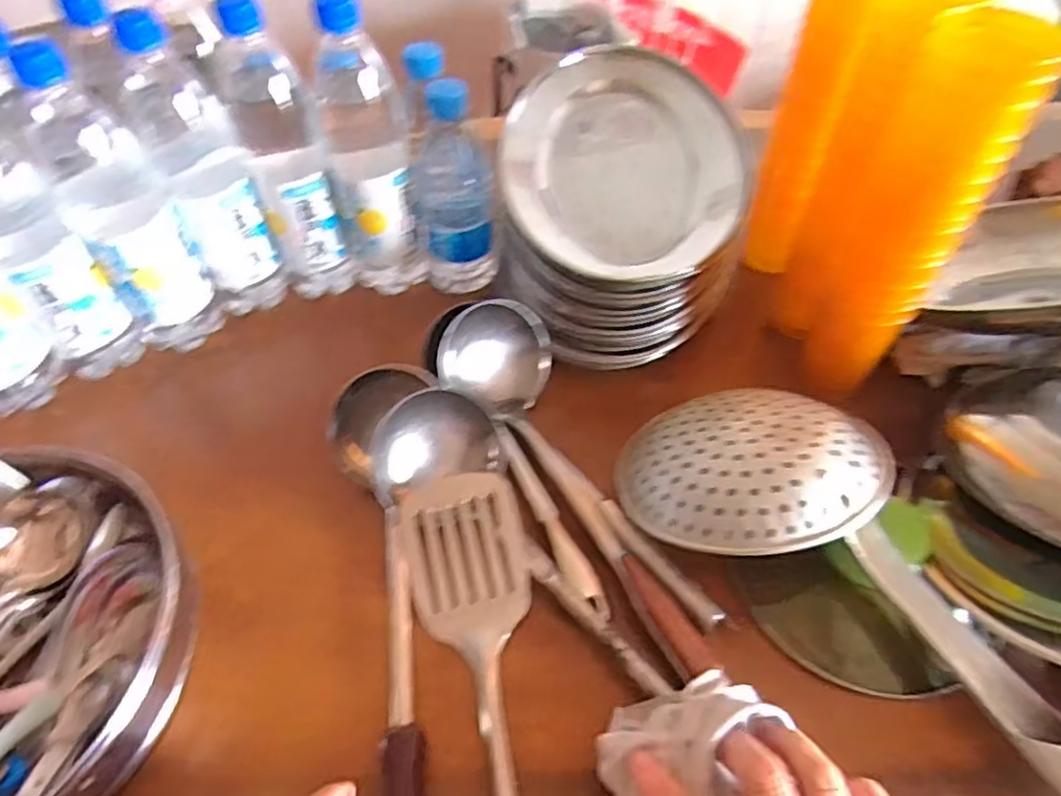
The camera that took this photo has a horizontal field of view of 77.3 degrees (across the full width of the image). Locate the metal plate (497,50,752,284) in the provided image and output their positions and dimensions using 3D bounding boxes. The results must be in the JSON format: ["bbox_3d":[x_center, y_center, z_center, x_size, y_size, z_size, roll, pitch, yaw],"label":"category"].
[{"bbox_3d":[0.081,-0.220,0.589,0.200,0.031,0.300,-3,57,1],"label":"metal plate"}]

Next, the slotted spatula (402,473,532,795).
[{"bbox_3d":[-0.022,0.191,0.357,0.074,0.026,0.330,-8,52,-5],"label":"slotted spatula"}]

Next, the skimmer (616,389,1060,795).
[{"bbox_3d":[0.221,0.105,0.383,0.368,0.067,0.135,35,60,25],"label":"skimmer"}]

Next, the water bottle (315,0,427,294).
[{"bbox_3d":[-0.128,-0.186,0.530,0.064,0.230,0.053,-9,53,-6],"label":"water bottle"}]

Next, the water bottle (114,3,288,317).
[{"bbox_3d":[-0.255,-0.173,0.527,0.063,0.235,0.073,-22,55,-15],"label":"water bottle"}]

